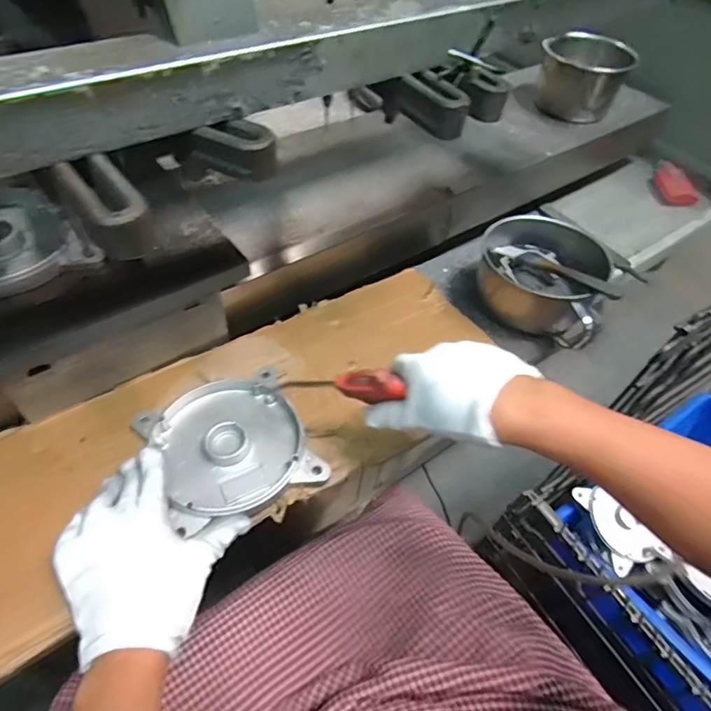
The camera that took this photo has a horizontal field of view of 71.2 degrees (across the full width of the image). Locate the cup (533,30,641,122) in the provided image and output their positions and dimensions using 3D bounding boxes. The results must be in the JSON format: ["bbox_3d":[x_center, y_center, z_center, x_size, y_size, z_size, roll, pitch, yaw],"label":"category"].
[{"bbox_3d":[0.389,-0.475,0.857,0.122,0.117,0.122,3,51,-4],"label":"cup"}]

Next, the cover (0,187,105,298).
[{"bbox_3d":[-0.335,-0.113,0.464,0.134,0.024,0.149,-28,60,-25],"label":"cover"}]

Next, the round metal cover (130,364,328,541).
[{"bbox_3d":[-0.117,0.083,0.467,0.134,0.019,0.136,-20,56,-21],"label":"round metal cover"}]

